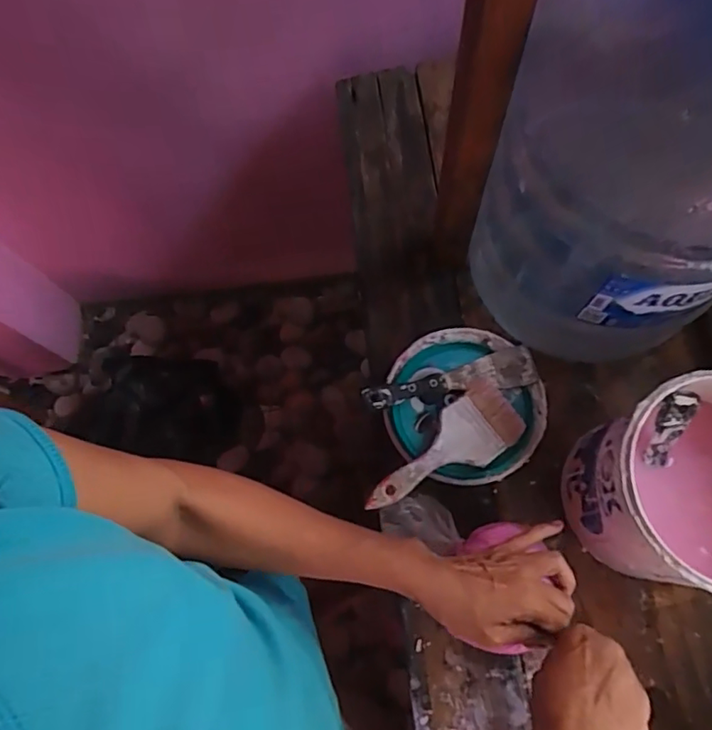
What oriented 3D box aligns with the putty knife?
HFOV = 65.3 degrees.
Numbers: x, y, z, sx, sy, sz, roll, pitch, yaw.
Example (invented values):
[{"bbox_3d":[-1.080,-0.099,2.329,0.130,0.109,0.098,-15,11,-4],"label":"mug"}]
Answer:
[{"bbox_3d":[0.108,0.016,0.632,0.197,0.021,0.044,-11,71,-4],"label":"putty knife"}]

